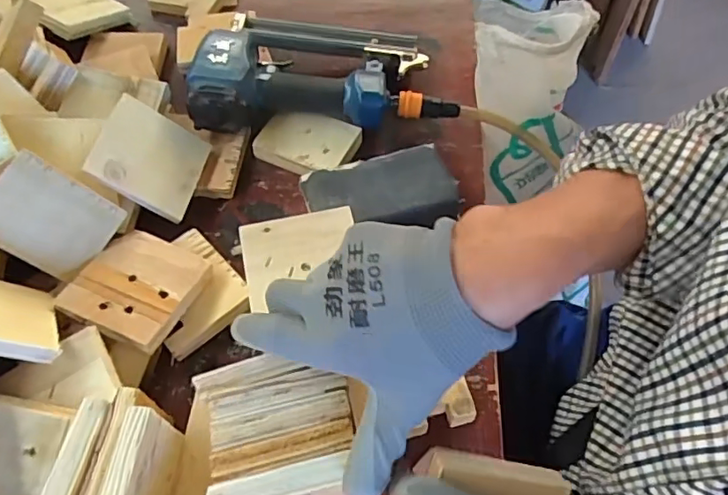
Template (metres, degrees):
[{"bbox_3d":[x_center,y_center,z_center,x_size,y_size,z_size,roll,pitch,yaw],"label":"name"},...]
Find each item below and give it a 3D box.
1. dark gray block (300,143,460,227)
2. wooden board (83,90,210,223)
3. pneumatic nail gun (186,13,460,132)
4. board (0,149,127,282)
[{"bbox_3d":[0.015,-0.052,0.516,0.136,0.019,0.083,-10,58,-6],"label":"dark gray block"},{"bbox_3d":[-0.193,-0.082,0.513,0.091,0.007,0.091,31,54,-29],"label":"wooden board"},{"bbox_3d":[-0.041,-0.198,0.579,0.262,0.048,0.143,-4,58,-2],"label":"pneumatic nail gun"},{"bbox_3d":[-0.249,-0.022,0.445,0.073,0.089,0.009,-57,33,-8],"label":"board"}]

